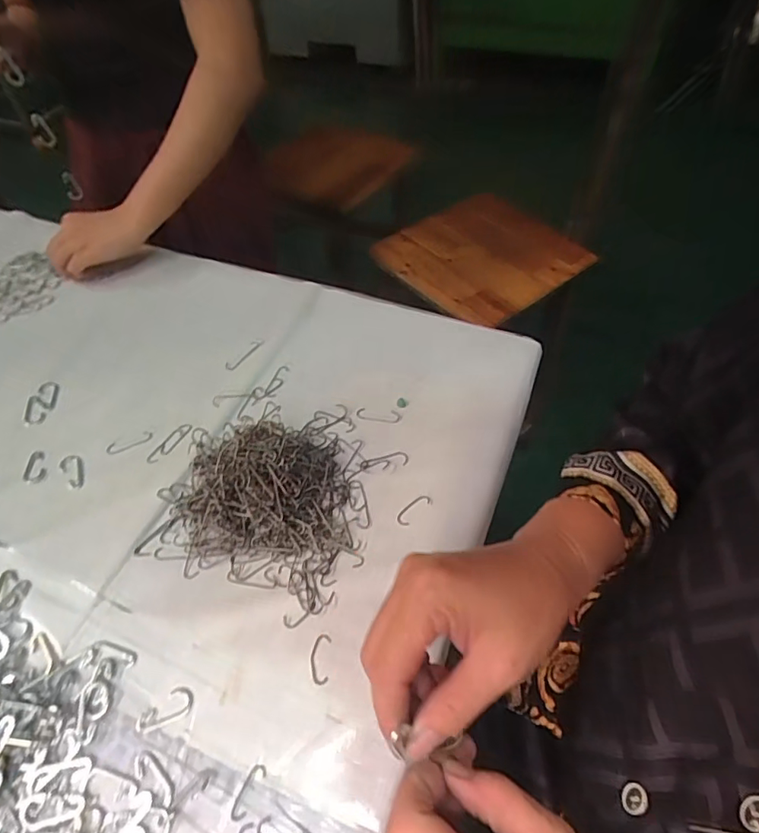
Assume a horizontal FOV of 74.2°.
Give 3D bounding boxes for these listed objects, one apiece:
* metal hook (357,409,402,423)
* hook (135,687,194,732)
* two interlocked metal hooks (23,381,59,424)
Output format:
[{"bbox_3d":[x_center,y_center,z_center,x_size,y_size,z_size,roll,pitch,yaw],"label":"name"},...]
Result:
[{"bbox_3d":[0.000,-0.001,0.481,0.043,0.004,0.013,7,54,7],"label":"metal hook"},{"bbox_3d":[-0.145,0.199,0.338,0.038,0.004,0.018,-34,60,-21],"label":"hook"},{"bbox_3d":[-0.342,-0.015,0.506,0.028,0.005,0.050,-9,54,-4],"label":"two interlocked metal hooks"}]

